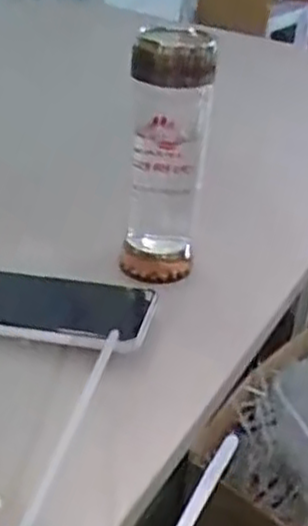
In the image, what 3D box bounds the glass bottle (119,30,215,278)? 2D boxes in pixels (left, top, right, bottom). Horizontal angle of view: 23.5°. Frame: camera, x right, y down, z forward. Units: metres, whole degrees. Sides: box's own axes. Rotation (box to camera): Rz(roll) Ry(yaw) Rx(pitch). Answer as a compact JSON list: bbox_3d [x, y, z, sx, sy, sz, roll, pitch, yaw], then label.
[{"bbox_3d":[0.010,-0.084,0.595,0.061,0.199,0.055,5,29,0],"label":"glass bottle"}]

